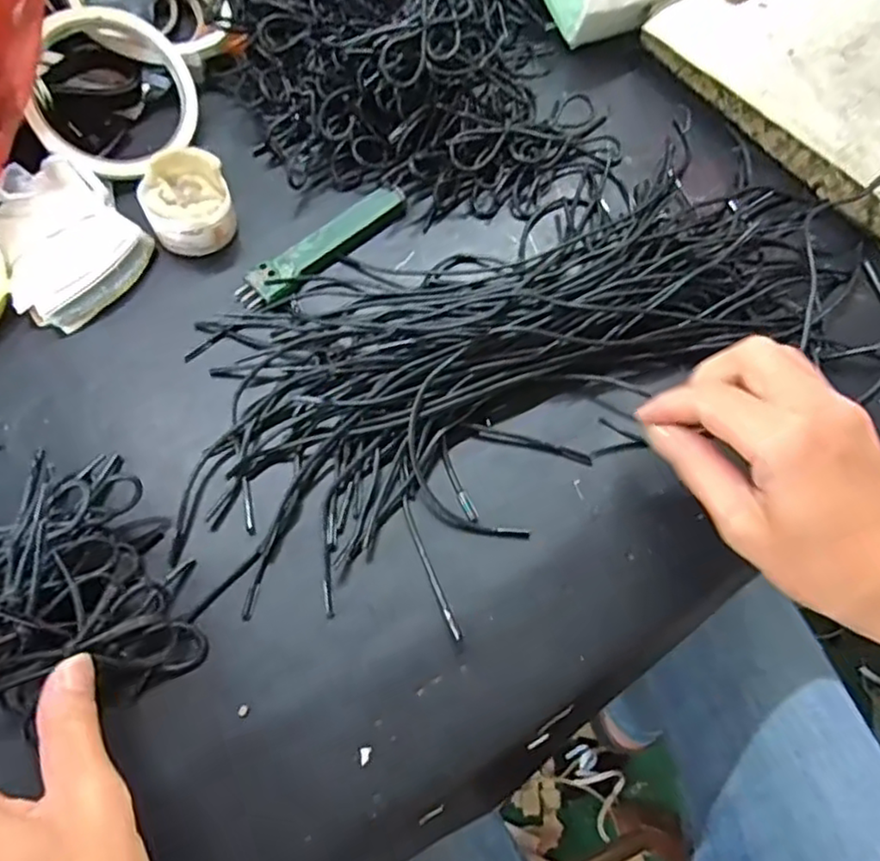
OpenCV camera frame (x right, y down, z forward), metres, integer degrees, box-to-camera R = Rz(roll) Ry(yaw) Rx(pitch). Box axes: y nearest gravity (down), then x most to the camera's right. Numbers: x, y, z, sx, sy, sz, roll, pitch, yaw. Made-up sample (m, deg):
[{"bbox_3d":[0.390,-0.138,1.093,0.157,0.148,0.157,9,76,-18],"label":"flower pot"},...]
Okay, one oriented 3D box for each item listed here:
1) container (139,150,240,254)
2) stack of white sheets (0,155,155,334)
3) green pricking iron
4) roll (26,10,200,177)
[{"bbox_3d":[-0.135,-0.122,0.360,0.044,0.044,0.046,1,66,-2],"label":"container"},{"bbox_3d":[-0.201,-0.098,0.356,0.076,0.023,0.072,39,71,14],"label":"stack of white sheets"},{"bbox_3d":[-0.062,-0.101,0.366,0.105,0.011,0.020,-35,72,-16],"label":"green pricking iron"},{"bbox_3d":[-0.186,-0.190,0.379,0.092,0.013,0.092,0,90,-25],"label":"roll"}]

